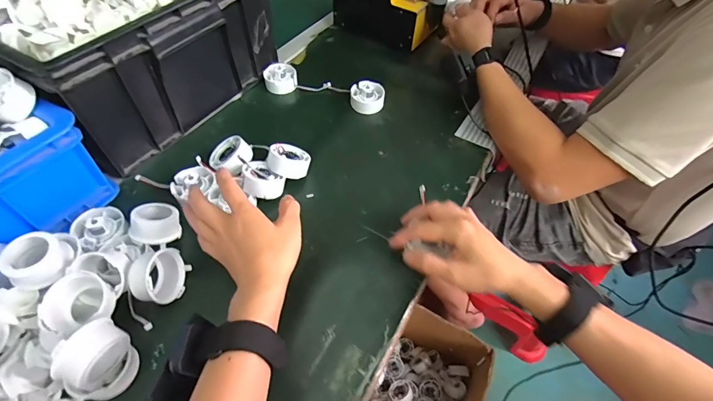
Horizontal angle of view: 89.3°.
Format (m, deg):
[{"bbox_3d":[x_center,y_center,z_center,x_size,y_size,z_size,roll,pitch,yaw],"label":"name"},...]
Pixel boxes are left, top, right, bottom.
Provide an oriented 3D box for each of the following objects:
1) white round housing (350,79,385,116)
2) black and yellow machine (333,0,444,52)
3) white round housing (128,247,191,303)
[{"bbox_3d":[0.018,-0.170,0.591,0.055,0.032,0.054,1,51,-1],"label":"white round housing"},{"bbox_3d":[0.064,-0.399,0.697,0.197,0.144,0.128,24,54,16],"label":"black and yellow machine"},{"bbox_3d":[-0.210,0.078,0.380,0.048,0.049,0.058,6,51,3],"label":"white round housing"}]

